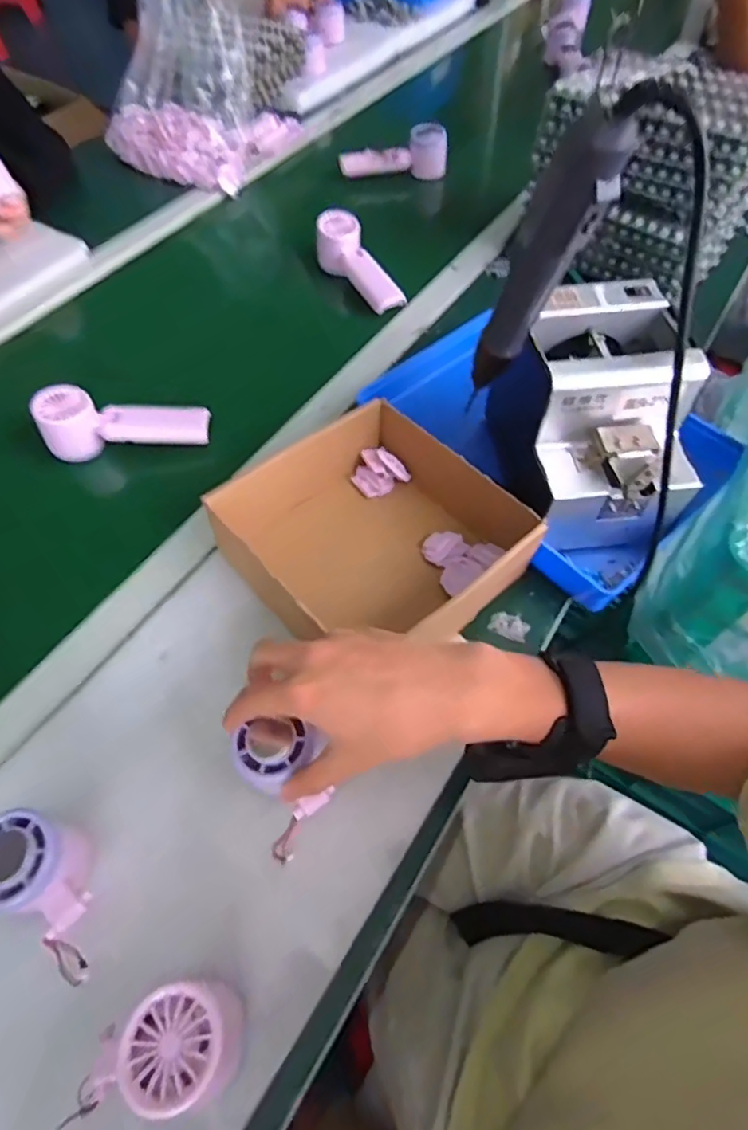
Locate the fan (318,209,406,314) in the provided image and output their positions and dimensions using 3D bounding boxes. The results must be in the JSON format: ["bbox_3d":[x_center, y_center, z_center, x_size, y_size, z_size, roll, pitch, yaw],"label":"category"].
[{"bbox_3d":[-0.022,-0.383,0.724,0.056,0.058,0.166,-24,62,-13],"label":"fan"}]

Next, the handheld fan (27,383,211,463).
[{"bbox_3d":[-0.252,-0.150,0.570,0.158,0.055,0.049,-7,60,-3],"label":"handheld fan"}]

